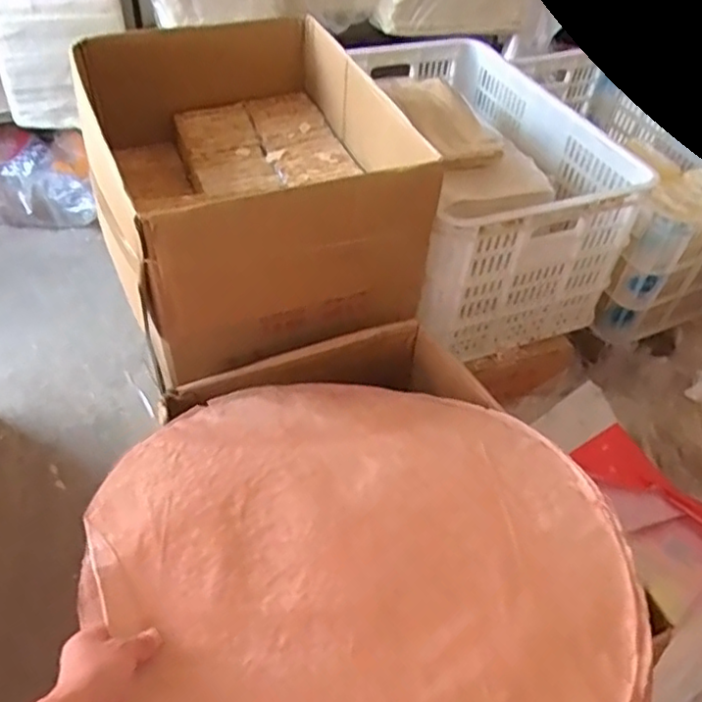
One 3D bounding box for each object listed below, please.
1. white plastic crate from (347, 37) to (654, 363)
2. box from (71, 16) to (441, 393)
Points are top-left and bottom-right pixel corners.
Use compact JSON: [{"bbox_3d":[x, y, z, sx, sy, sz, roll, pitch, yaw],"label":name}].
[{"bbox_3d":[0.217,-0.334,1.324,0.458,0.303,0.631,-16,49,-17],"label":"white plastic crate"},{"bbox_3d":[-0.148,-0.279,1.050,0.490,0.257,0.543,-19,50,-20],"label":"box"}]

